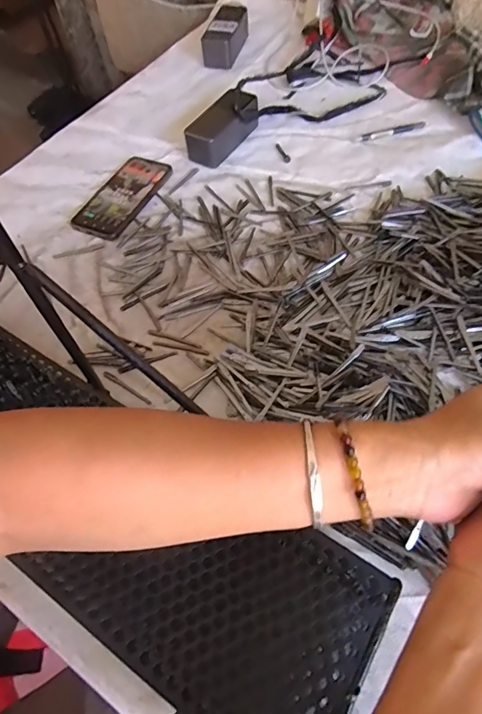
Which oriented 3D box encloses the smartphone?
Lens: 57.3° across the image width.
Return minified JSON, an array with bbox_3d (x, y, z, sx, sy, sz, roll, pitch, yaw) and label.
[{"bbox_3d":[-0.165,-0.229,0.626,0.083,0.012,0.161,23,63,17],"label":"smartphone"}]

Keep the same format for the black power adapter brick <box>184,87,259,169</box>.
[{"bbox_3d":[-0.026,-0.351,0.668,0.060,0.049,0.135,32,67,21],"label":"black power adapter brick"}]

